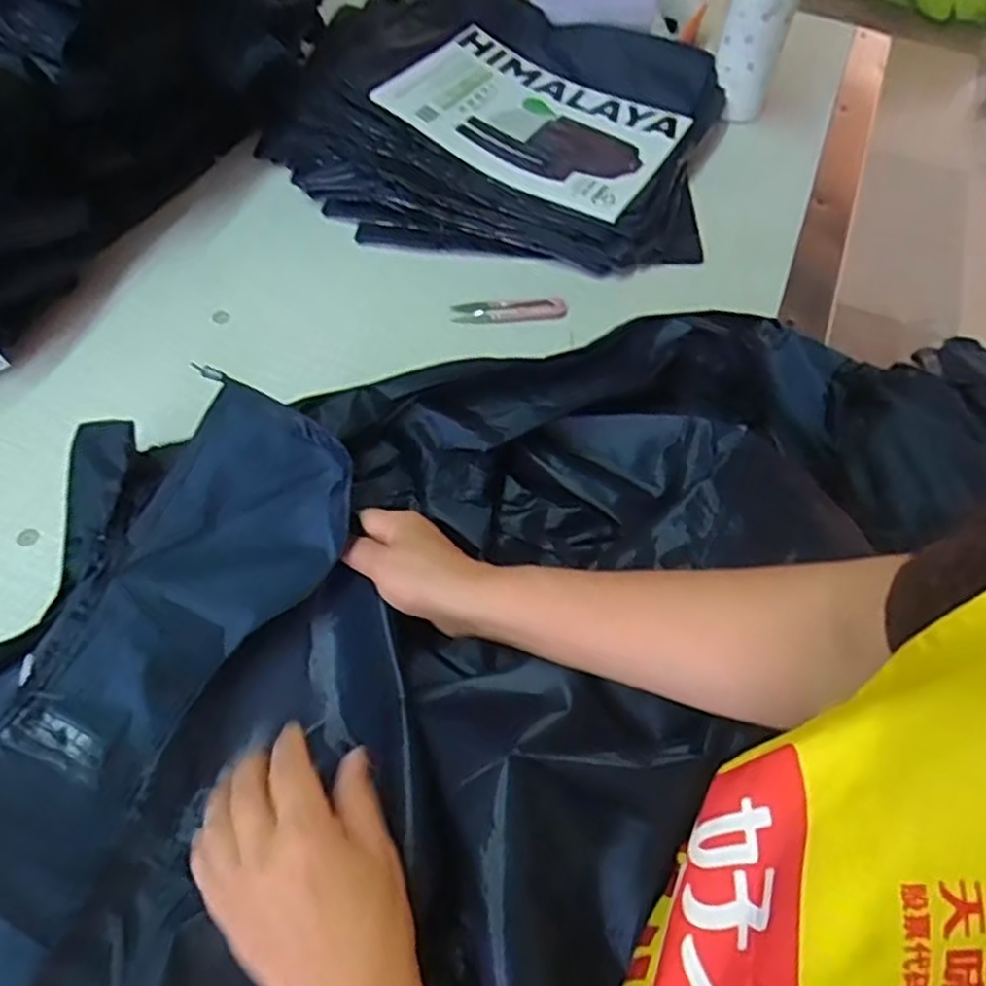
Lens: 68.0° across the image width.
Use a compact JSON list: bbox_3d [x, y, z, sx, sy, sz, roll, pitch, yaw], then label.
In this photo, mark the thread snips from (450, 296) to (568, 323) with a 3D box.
[{"bbox_3d":[0.015,-0.169,0.668,0.103,0.005,0.029,-3,58,-5],"label":"thread snips"}]

